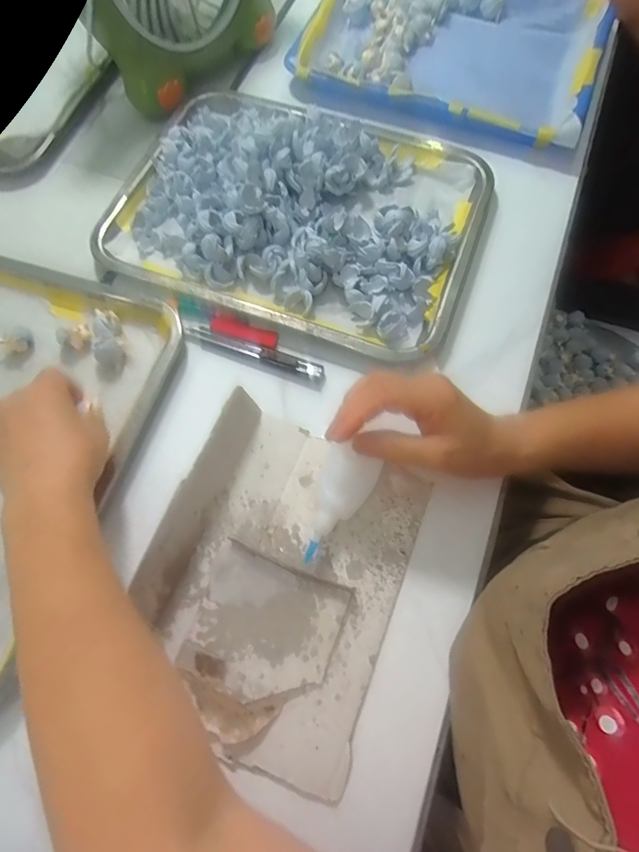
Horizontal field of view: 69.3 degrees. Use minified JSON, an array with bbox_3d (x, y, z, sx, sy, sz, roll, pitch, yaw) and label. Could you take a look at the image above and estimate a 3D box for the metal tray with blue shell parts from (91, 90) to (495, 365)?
[{"bbox_3d":[-0.019,-0.219,0.445,0.348,0.035,0.260,20,71,7],"label":"metal tray with blue shell parts"}]

